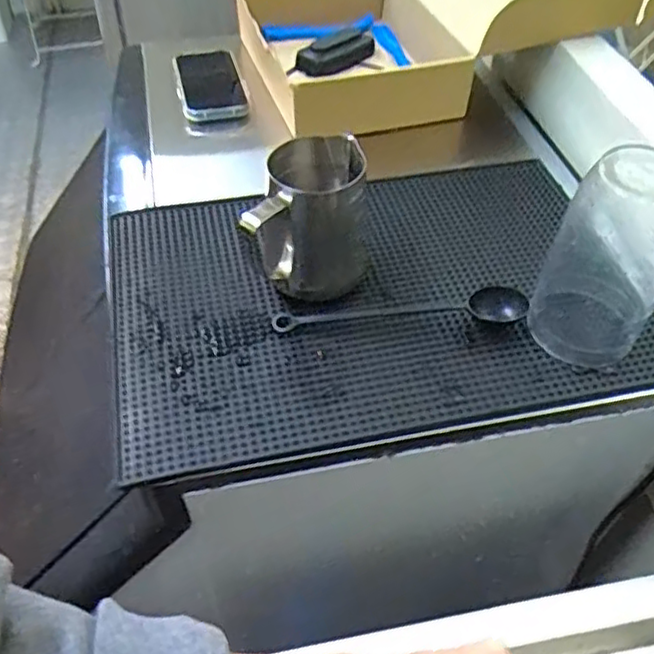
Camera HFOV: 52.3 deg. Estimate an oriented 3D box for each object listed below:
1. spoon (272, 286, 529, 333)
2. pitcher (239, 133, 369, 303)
[{"bbox_3d":[0.060,-0.014,0.539,0.203,0.022,0.027,-1,48,-3],"label":"spoon"},{"bbox_3d":[-0.010,-0.078,0.537,0.087,0.121,0.111,9,48,6],"label":"pitcher"}]

